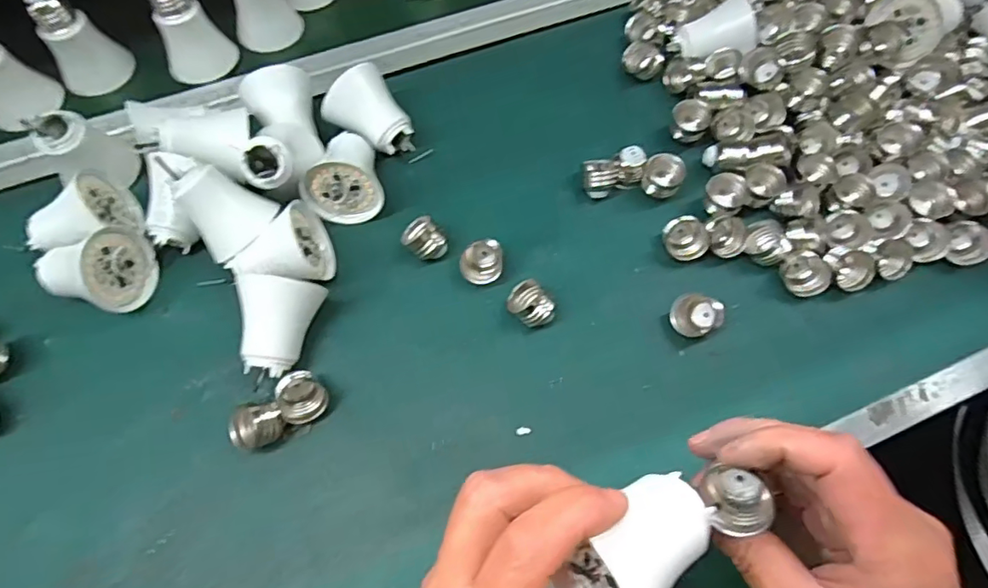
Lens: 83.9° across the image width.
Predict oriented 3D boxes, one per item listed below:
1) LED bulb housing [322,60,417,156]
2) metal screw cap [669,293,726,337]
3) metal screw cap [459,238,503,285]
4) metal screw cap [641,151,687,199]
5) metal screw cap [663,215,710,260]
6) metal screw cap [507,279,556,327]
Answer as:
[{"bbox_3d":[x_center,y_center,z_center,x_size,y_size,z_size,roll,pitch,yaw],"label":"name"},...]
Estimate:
[{"bbox_3d":[-0.091,-0.127,0.400,0.048,0.048,0.052,-34,70,-16],"label":"LED bulb housing"},{"bbox_3d":[0.128,0.014,0.348,0.030,0.020,0.022,26,67,11],"label":"metal screw cap"},{"bbox_3d":[-0.008,-0.022,0.365,0.028,0.019,0.030,0,65,-1],"label":"metal screw cap"},{"bbox_3d":[0.119,-0.083,0.388,0.027,0.026,0.025,0,65,-1],"label":"metal screw cap"},{"bbox_3d":[0.130,-0.037,0.372,0.028,0.015,0.029,0,65,-1],"label":"metal screw cap"},{"bbox_3d":[0.024,0.009,0.351,0.022,0.020,0.031,-33,69,-15],"label":"metal screw cap"}]

